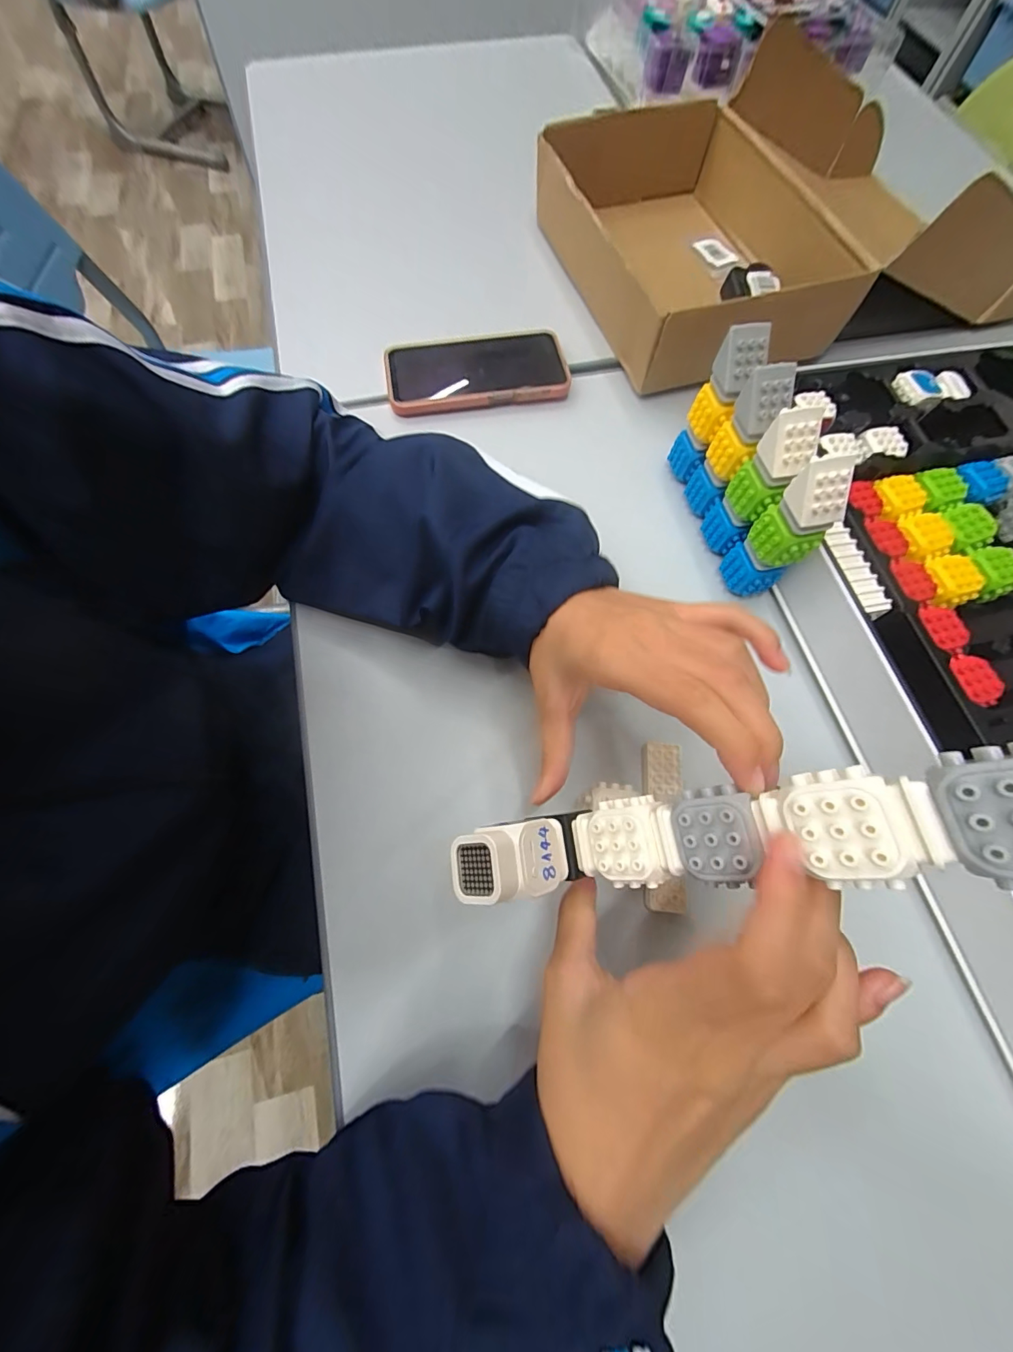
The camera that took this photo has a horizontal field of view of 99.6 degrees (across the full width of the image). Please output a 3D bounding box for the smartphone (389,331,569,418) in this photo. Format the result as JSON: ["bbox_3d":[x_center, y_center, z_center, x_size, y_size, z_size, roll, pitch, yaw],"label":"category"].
[{"bbox_3d":[-0.029,-0.290,0.406,0.168,0.018,0.081,-11,72,-6],"label":"smartphone"}]

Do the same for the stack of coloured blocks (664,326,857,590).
[{"bbox_3d":[0.176,-0.147,0.312,0.029,0.104,0.145,-13,73,-6],"label":"stack of coloured blocks"}]

